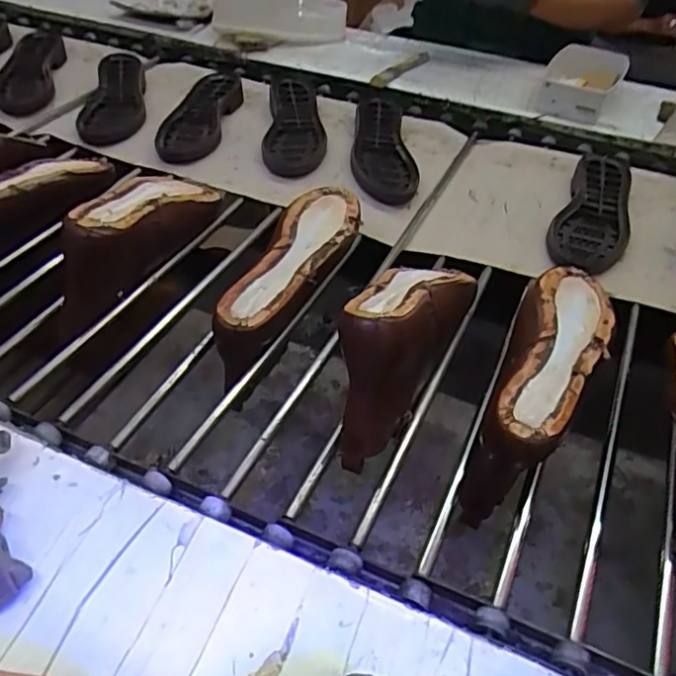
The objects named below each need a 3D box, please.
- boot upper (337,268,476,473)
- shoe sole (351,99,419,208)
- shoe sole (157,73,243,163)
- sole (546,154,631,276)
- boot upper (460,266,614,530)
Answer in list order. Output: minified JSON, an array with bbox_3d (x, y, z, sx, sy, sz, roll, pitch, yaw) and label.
[{"bbox_3d":[0.057,-0.008,0.578,0.081,0.113,0.251,22,48,18],"label":"boot upper"},{"bbox_3d":[0.067,-0.300,0.939,0.090,0.021,0.289,1,45,-3],"label":"shoe sole"},{"bbox_3d":[-0.222,-0.342,0.951,0.092,0.035,0.258,6,45,3],"label":"shoe sole"},{"bbox_3d":[0.355,-0.177,0.825,0.093,0.029,0.258,21,48,17],"label":"sole"},{"bbox_3d":[0.198,0.053,0.603,0.083,0.143,0.260,22,48,18],"label":"boot upper"}]

